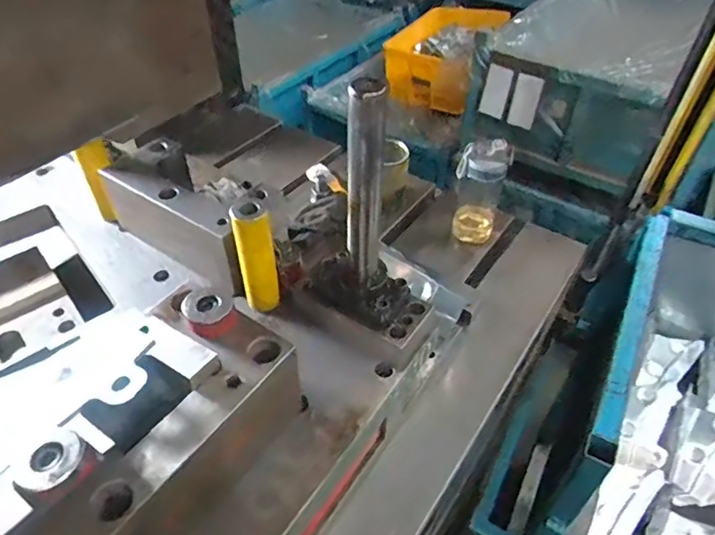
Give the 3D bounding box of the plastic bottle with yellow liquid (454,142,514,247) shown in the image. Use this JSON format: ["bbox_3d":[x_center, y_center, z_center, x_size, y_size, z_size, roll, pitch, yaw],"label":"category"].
[{"bbox_3d":[0.205,-0.130,0.876,0.081,0.181,0.060,11,45,10],"label":"plastic bottle with yellow liquid"}]

